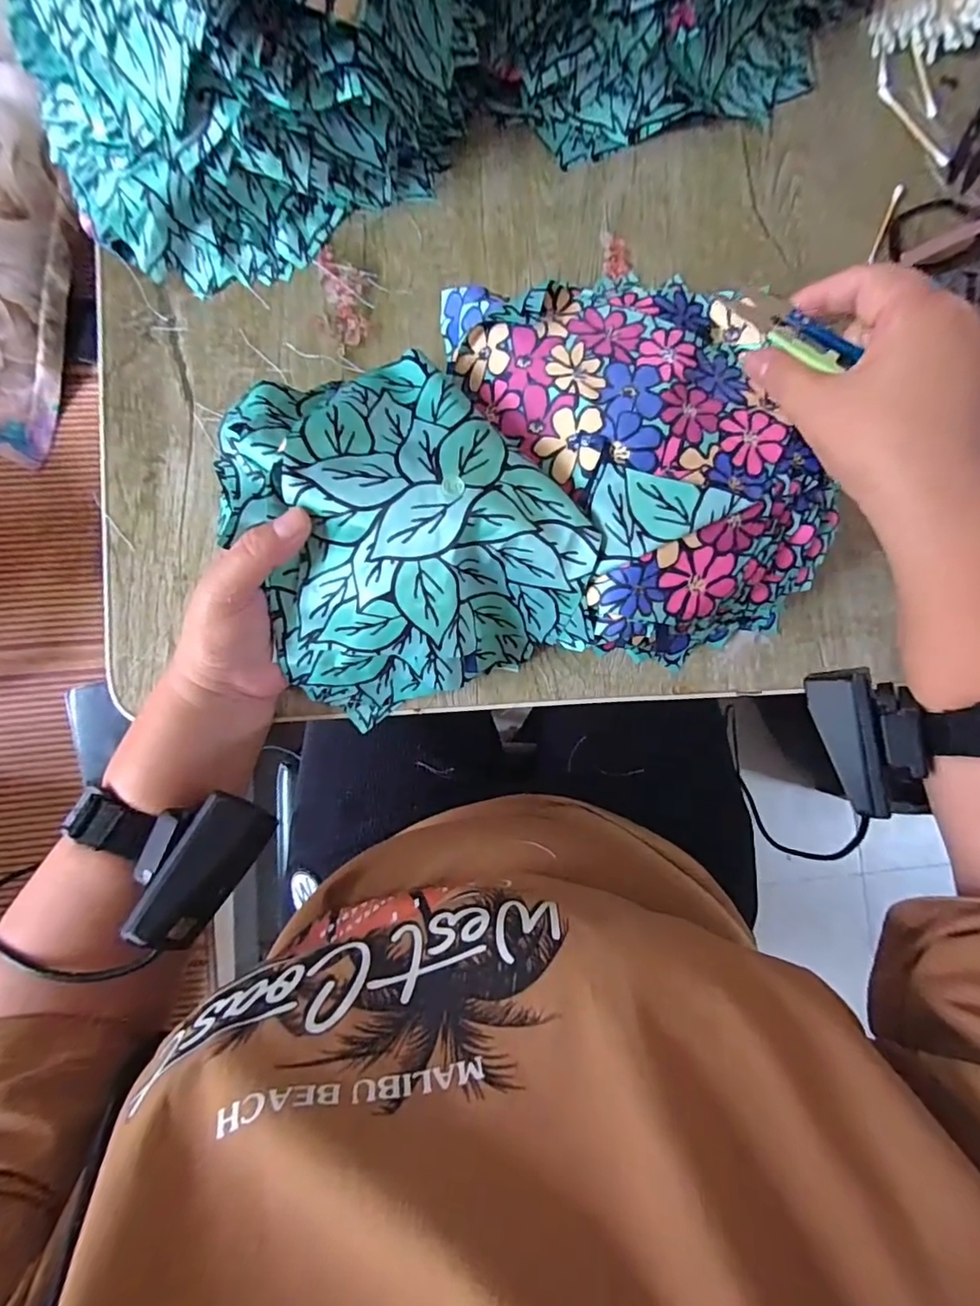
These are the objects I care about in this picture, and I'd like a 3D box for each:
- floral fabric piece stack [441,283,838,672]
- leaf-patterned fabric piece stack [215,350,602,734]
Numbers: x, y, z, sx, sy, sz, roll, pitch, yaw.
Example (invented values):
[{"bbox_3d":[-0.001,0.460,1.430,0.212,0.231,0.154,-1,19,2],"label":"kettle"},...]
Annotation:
[{"bbox_3d":[0.083,-0.106,0.294,0.149,0.086,0.228,-19,90,-5],"label":"floral fabric piece stack"},{"bbox_3d":[-0.045,-0.063,0.279,0.158,0.080,0.174,-22,90,-5],"label":"leaf-patterned fabric piece stack"}]

